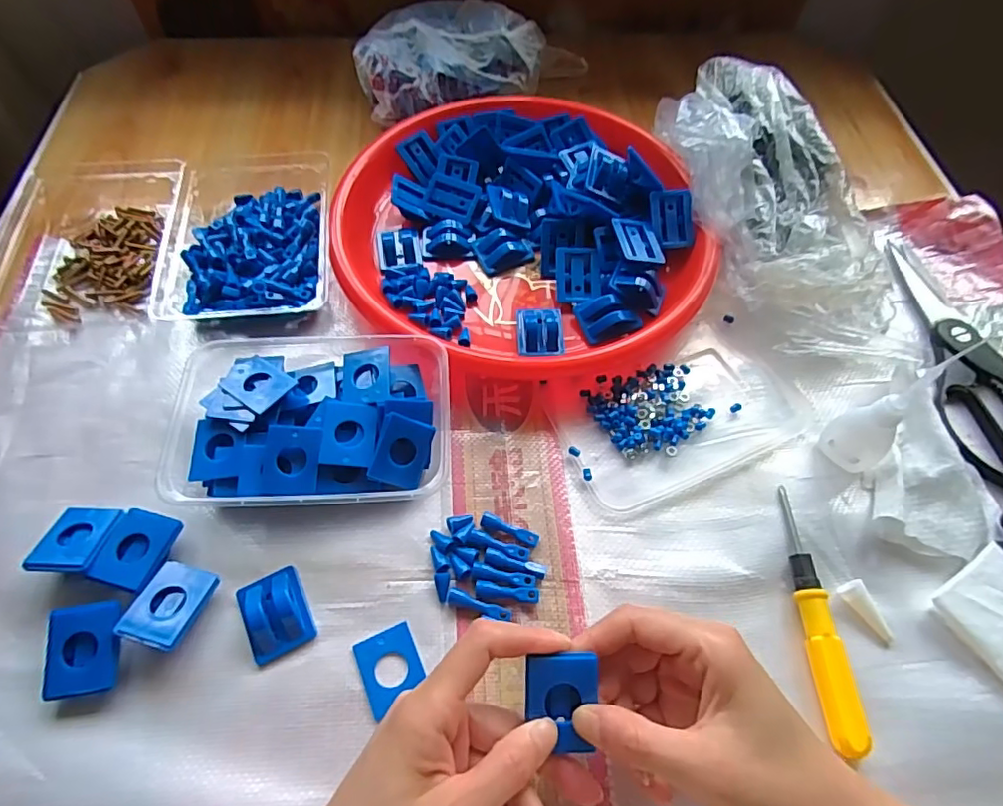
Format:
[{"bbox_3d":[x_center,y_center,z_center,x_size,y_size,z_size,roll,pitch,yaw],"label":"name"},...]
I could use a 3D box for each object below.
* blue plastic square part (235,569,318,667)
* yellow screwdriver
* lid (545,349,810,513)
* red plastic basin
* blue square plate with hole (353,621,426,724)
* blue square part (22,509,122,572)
[{"bbox_3d":[-0.127,0.117,0.315,0.033,0.015,0.045,-23,62,-15],"label":"blue plastic square part"},{"bbox_3d":[0.178,0.118,0.321,0.014,0.015,0.142,1,59,-1],"label":"yellow screwdriver"},{"bbox_3d":[0.123,0.009,0.385,0.162,0.009,0.091,-18,61,-12],"label":"lid"},{"bbox_3d":[0.014,-0.149,0.452,0.279,0.050,0.263,1,59,-1],"label":"red plastic basin"},{"bbox_3d":[-0.060,0.144,0.306,0.032,0.004,0.039,-21,62,-14],"label":"blue square plate with hole"},{"bbox_3d":[-0.242,0.077,0.323,0.034,0.007,0.043,8,38,-5],"label":"blue square part"}]

